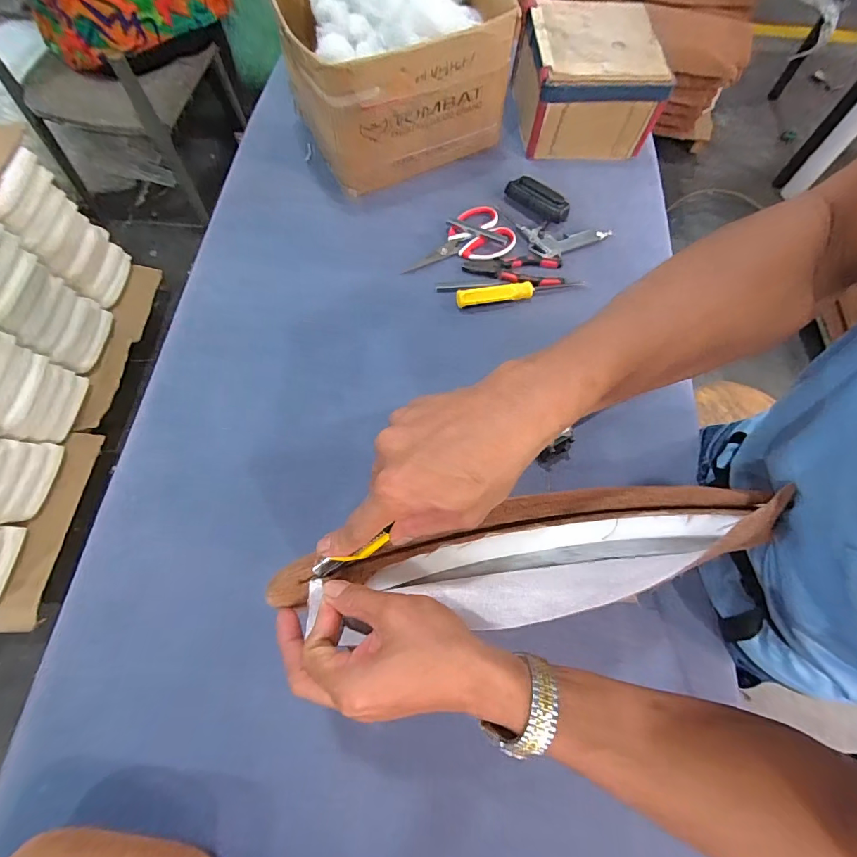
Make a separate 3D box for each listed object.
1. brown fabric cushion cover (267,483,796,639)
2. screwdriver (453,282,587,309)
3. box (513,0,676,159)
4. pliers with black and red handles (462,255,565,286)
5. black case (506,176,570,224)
[{"bbox_3d":[0.074,0.093,0.315,0.374,0.043,0.086,-9,69,-3],"label":"brown fabric cushion cover"},{"bbox_3d":[0.137,-0.209,0.641,0.194,0.025,0.024,-12,69,-4],"label":"screwdriver"},{"bbox_3d":[0.272,-0.596,0.748,0.210,0.141,0.203,-3,68,-1],"label":"box"},{"bbox_3d":[0.131,-0.244,0.665,0.150,0.009,0.055,0,68,0],"label":"pliers with black and red handles"},{"bbox_3d":[0.177,-0.371,0.699,0.106,0.027,0.048,32,72,12],"label":"black case"}]

